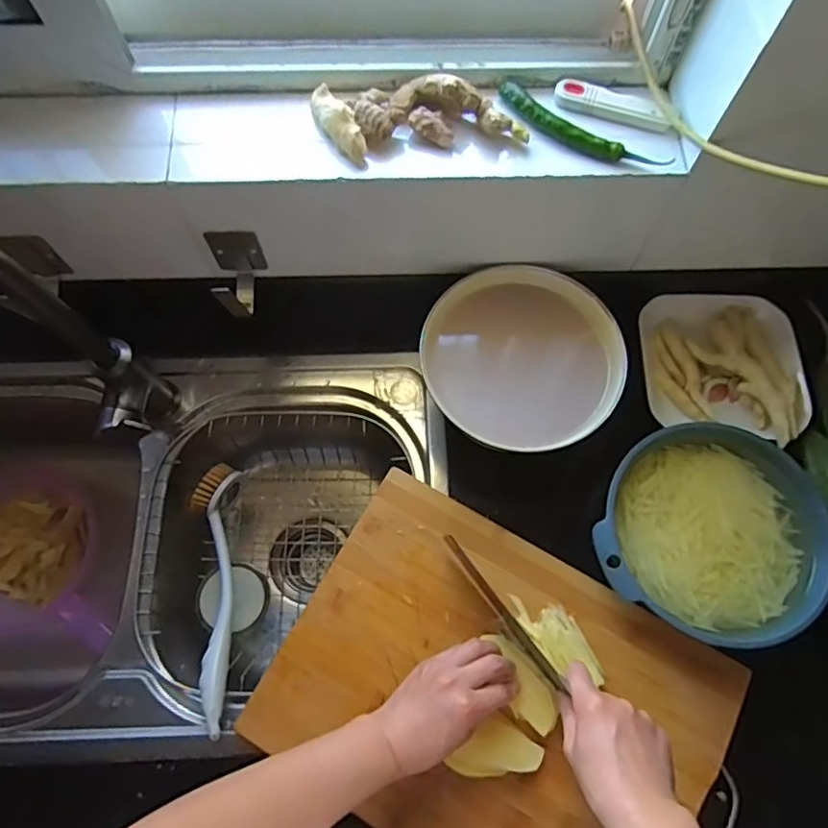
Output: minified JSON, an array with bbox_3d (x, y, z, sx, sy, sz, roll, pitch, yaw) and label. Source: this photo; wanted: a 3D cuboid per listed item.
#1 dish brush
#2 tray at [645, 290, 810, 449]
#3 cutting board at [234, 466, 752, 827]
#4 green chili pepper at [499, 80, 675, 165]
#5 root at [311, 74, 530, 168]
[{"bbox_3d":[-0.212,0.186,0.620,0.048,0.044,0.283,-10,54,-5],"label":"dish brush"},{"bbox_3d":[0.344,-0.056,0.651,0.160,0.045,0.173,4,69,1],"label":"tray"},{"bbox_3d":[0.079,0.262,0.537,0.391,0.021,0.278,28,71,9],"label":"cutting board"},{"bbox_3d":[0.141,-0.240,0.493,0.155,0.016,0.028,30,72,10],"label":"green chili pepper"},{"bbox_3d":[0.005,-0.257,0.488,0.169,0.034,0.062,-8,70,-4],"label":"root"}]

